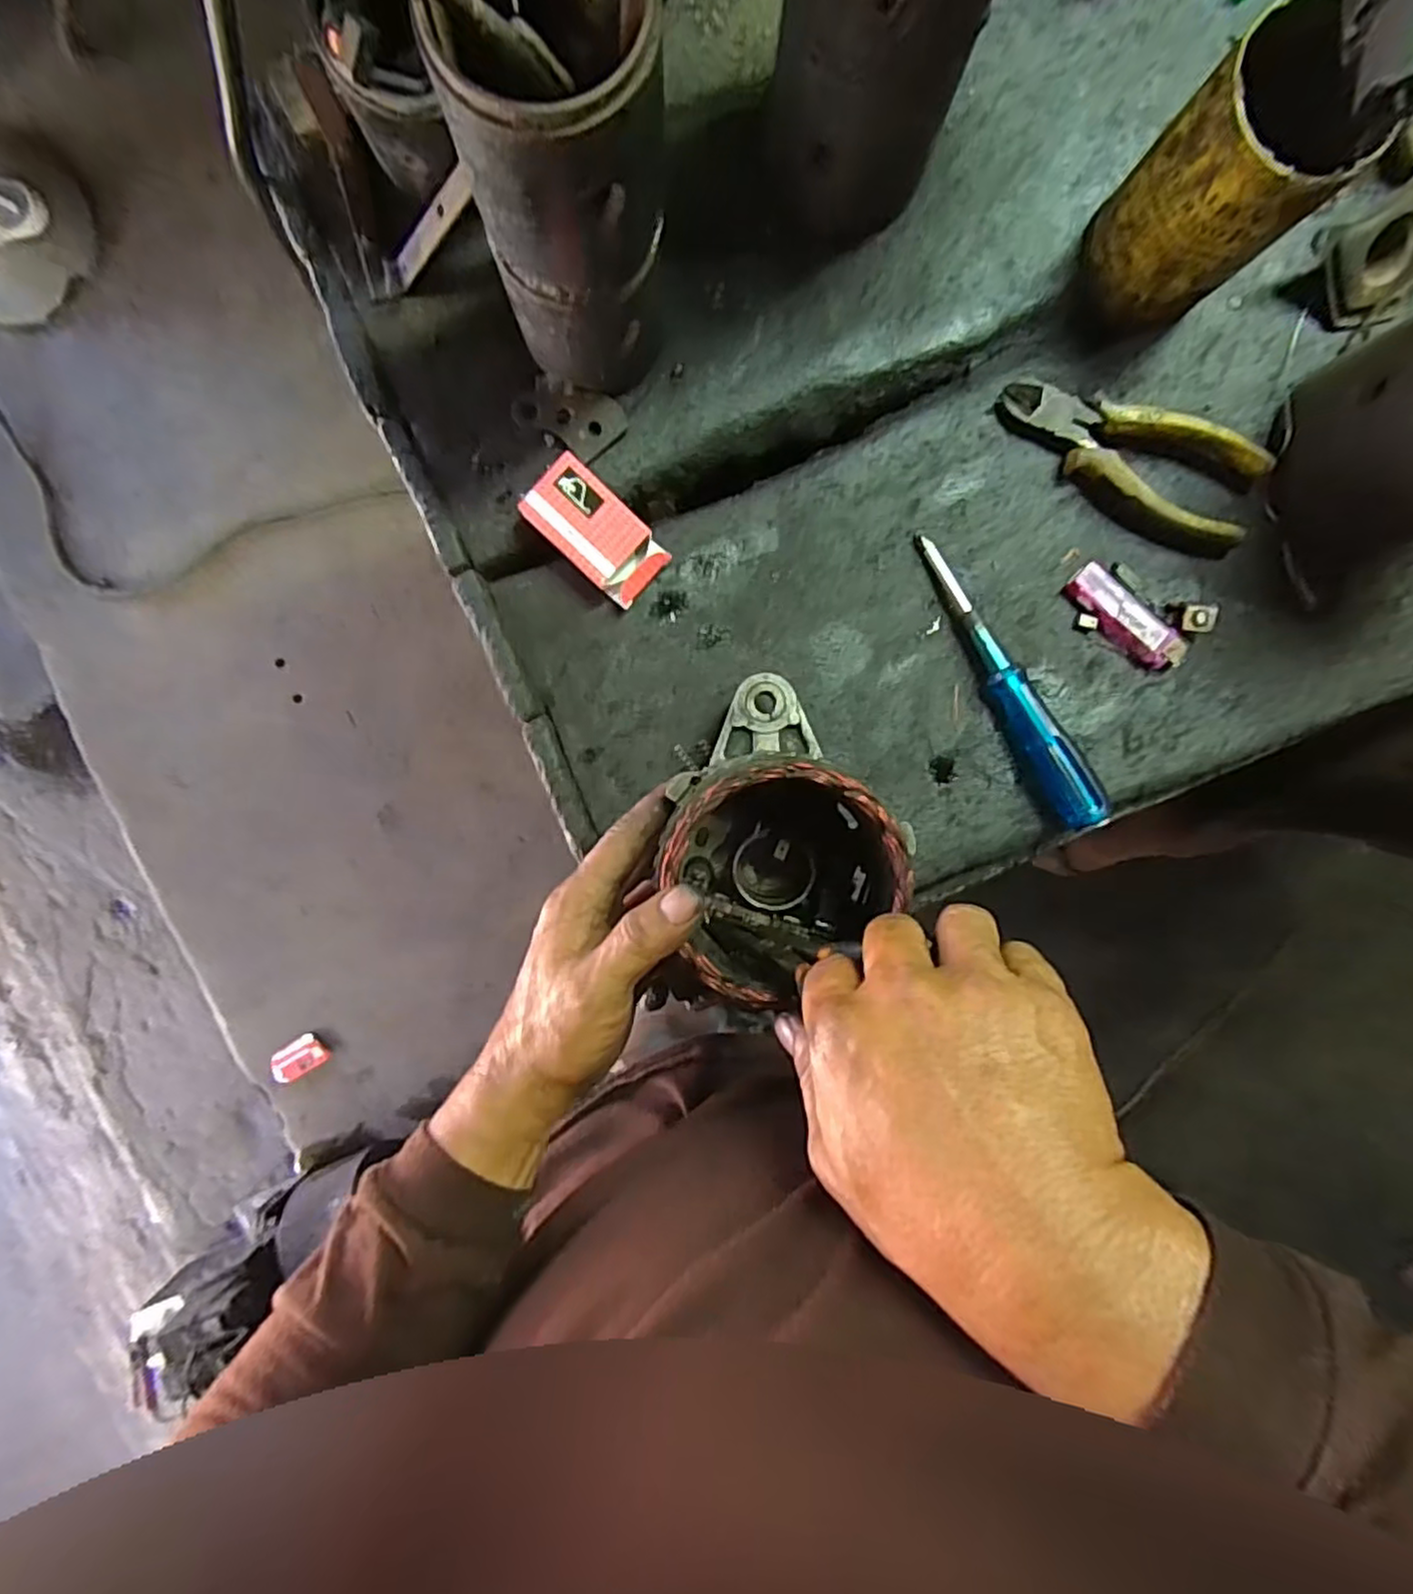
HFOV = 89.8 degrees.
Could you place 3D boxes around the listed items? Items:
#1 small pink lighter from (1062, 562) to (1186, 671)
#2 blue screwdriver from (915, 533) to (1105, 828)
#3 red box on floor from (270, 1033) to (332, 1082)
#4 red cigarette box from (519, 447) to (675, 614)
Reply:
[{"bbox_3d":[0.250,-0.108,0.422,0.076,0.017,0.029,42,92,-2],"label":"small pink lighter"},{"bbox_3d":[0.177,-0.067,0.414,0.022,0.028,0.189,-30,93,1],"label":"blue screwdriver"},{"bbox_3d":[-0.721,0.462,1.250,0.098,0.018,0.060,-33,93,2],"label":"red box on floor"},{"bbox_3d":[-0.062,-0.148,0.397,0.076,0.020,0.043,42,92,-2],"label":"red cigarette box"}]

